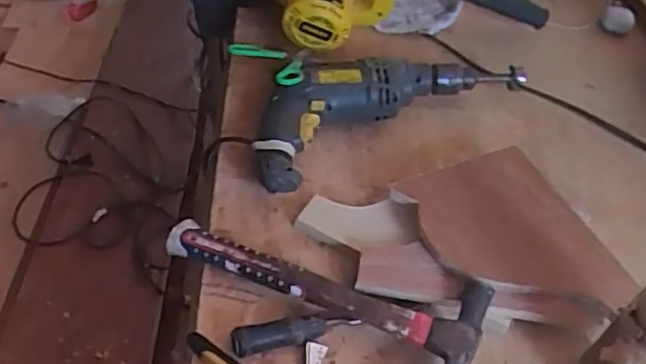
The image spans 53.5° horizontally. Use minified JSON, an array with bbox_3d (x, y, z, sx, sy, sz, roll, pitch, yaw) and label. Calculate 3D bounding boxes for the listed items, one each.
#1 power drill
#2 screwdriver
[{"bbox_3d":[0.067,-0.101,0.802,0.369,0.075,0.134,-25,56,-24],"label":"power drill"},{"bbox_3d":[-0.027,0.143,0.612,0.120,0.025,0.023,-9,51,-13],"label":"screwdriver"}]

